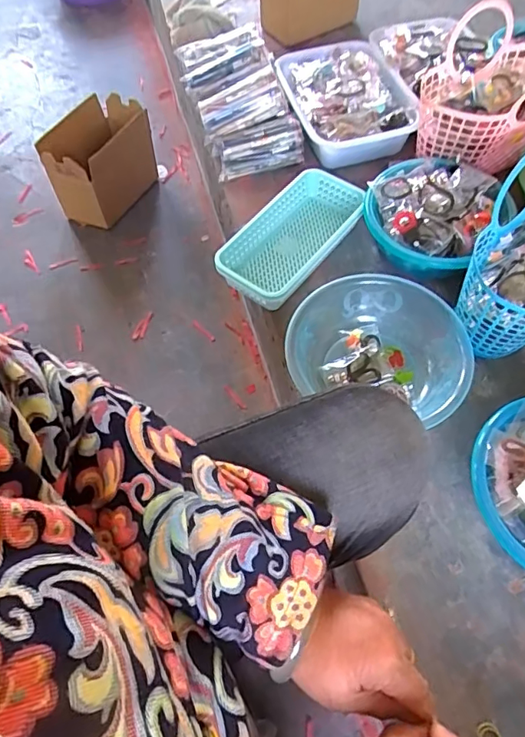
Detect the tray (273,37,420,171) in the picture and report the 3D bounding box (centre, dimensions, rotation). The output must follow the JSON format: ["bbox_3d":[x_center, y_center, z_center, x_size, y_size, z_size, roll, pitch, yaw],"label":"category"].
[{"bbox_3d":[0.147,-0.504,0.935,0.210,0.071,0.268,-14,64,-8],"label":"tray"}]

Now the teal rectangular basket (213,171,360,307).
[{"bbox_3d":[0.052,-0.208,0.817,0.129,0.070,0.276,37,68,16],"label":"teal rectangular basket"}]

